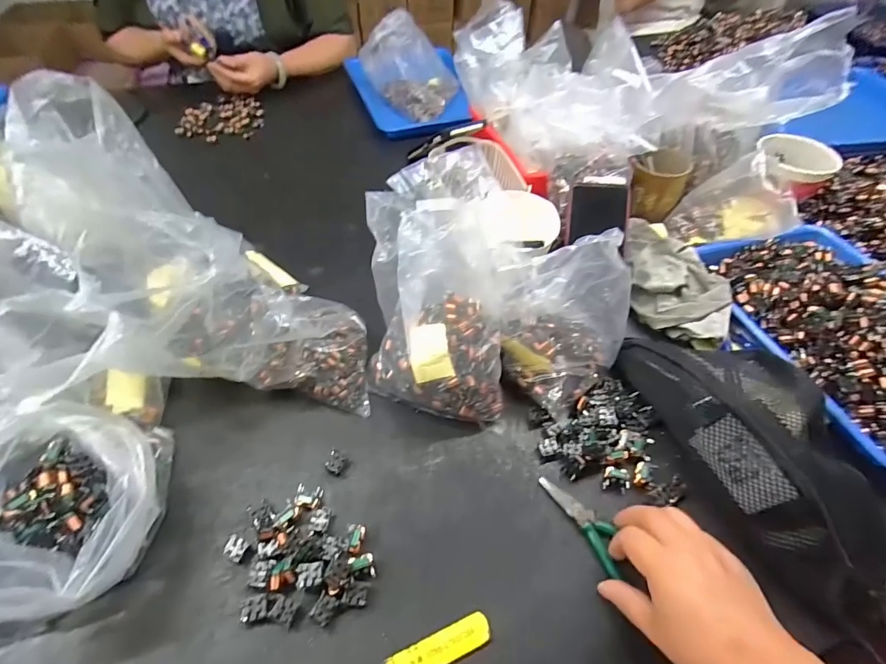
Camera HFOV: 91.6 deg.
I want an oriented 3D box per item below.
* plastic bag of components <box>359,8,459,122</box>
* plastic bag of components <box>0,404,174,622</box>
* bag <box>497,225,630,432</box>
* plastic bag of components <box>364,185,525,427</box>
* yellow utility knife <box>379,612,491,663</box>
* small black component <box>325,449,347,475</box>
[{"bbox_3d":[-0.059,-0.539,0.858,0.171,0.141,0.134,38,58,25],"label":"plastic bag of components"},{"bbox_3d":[-0.287,0.142,0.339,0.116,0.104,0.153,-7,51,-6],"label":"plastic bag of components"},{"bbox_3d":[0.128,-0.008,0.451,0.127,0.117,0.156,-1,50,-1],"label":"bag"},{"bbox_3d":[-0.007,-0.043,0.456,0.143,0.171,0.224,-1,50,-1],"label":"plastic bag of components"},{"bbox_3d":[-0.010,0.243,0.324,0.096,0.004,0.022,-17,53,-16],"label":"yellow utility knife"},{"bbox_3d":[-0.103,0.126,0.417,0.016,0.011,0.019,19,52,13],"label":"small black component"}]

